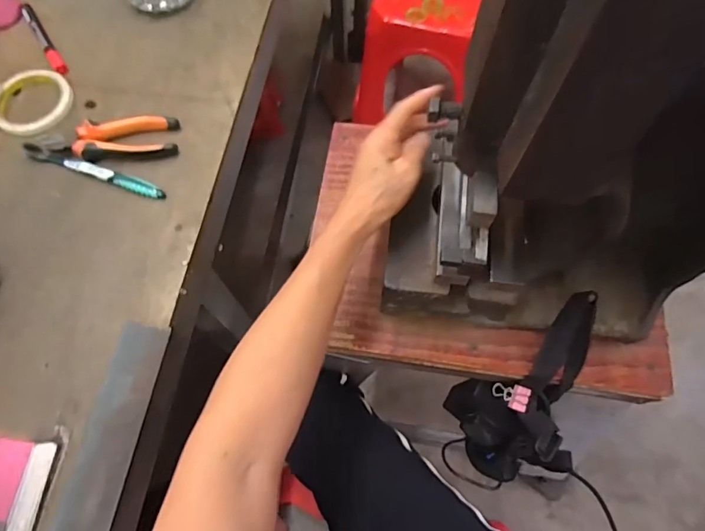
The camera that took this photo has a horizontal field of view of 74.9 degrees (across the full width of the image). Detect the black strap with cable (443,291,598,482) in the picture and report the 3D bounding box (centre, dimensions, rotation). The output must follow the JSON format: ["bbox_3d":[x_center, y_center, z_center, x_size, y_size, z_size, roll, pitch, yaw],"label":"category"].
[{"bbox_3d":[0.191,0.156,0.513,0.129,0.283,0.074,30,34,11],"label":"black strap with cable"}]

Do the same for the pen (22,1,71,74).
[{"bbox_3d":[-0.414,-0.305,0.616,0.016,0.010,0.145,-33,70,-12],"label":"pen"}]

